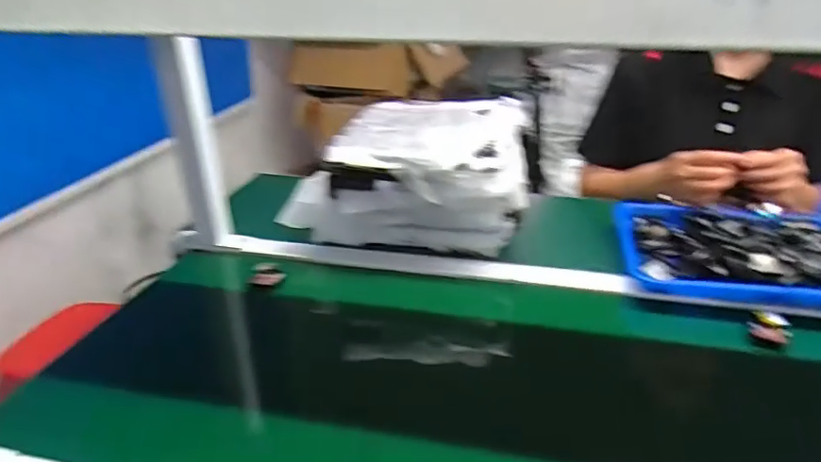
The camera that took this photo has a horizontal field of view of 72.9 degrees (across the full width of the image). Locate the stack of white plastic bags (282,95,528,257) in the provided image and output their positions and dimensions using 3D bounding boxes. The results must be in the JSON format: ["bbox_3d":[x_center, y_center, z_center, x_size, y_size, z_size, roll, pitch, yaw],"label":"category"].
[{"bbox_3d":[0.016,-0.098,0.881,0.317,0.158,0.291,6,28,12],"label":"stack of white plastic bags"}]

